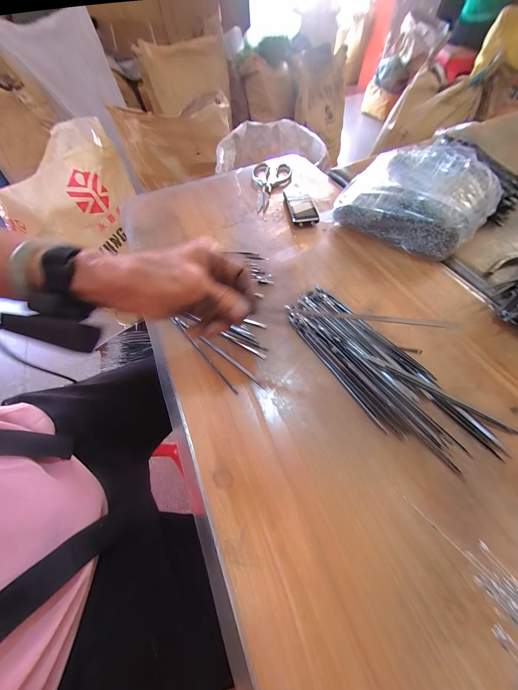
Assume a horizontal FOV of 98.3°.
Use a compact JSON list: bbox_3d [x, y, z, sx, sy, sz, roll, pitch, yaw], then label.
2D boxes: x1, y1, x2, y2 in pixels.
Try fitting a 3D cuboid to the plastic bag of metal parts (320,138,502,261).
[{"bbox_3d":[0.281,-0.267,0.408,0.235,0.078,0.230,34,67,20],"label":"plastic bag of metal parts"}]

